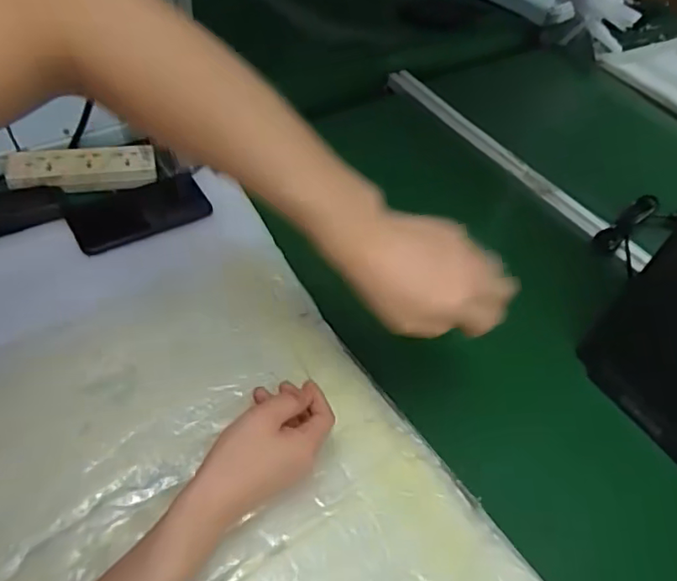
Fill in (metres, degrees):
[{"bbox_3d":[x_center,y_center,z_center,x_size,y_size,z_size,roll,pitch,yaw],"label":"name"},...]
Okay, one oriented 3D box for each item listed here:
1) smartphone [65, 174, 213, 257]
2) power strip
[{"bbox_3d":[-0.240,-0.096,0.664,0.153,0.011,0.087,-25,57,-24],"label":"smartphone"},{"bbox_3d":[-0.321,-0.152,0.692,0.173,0.024,0.061,-8,52,-13],"label":"power strip"}]

